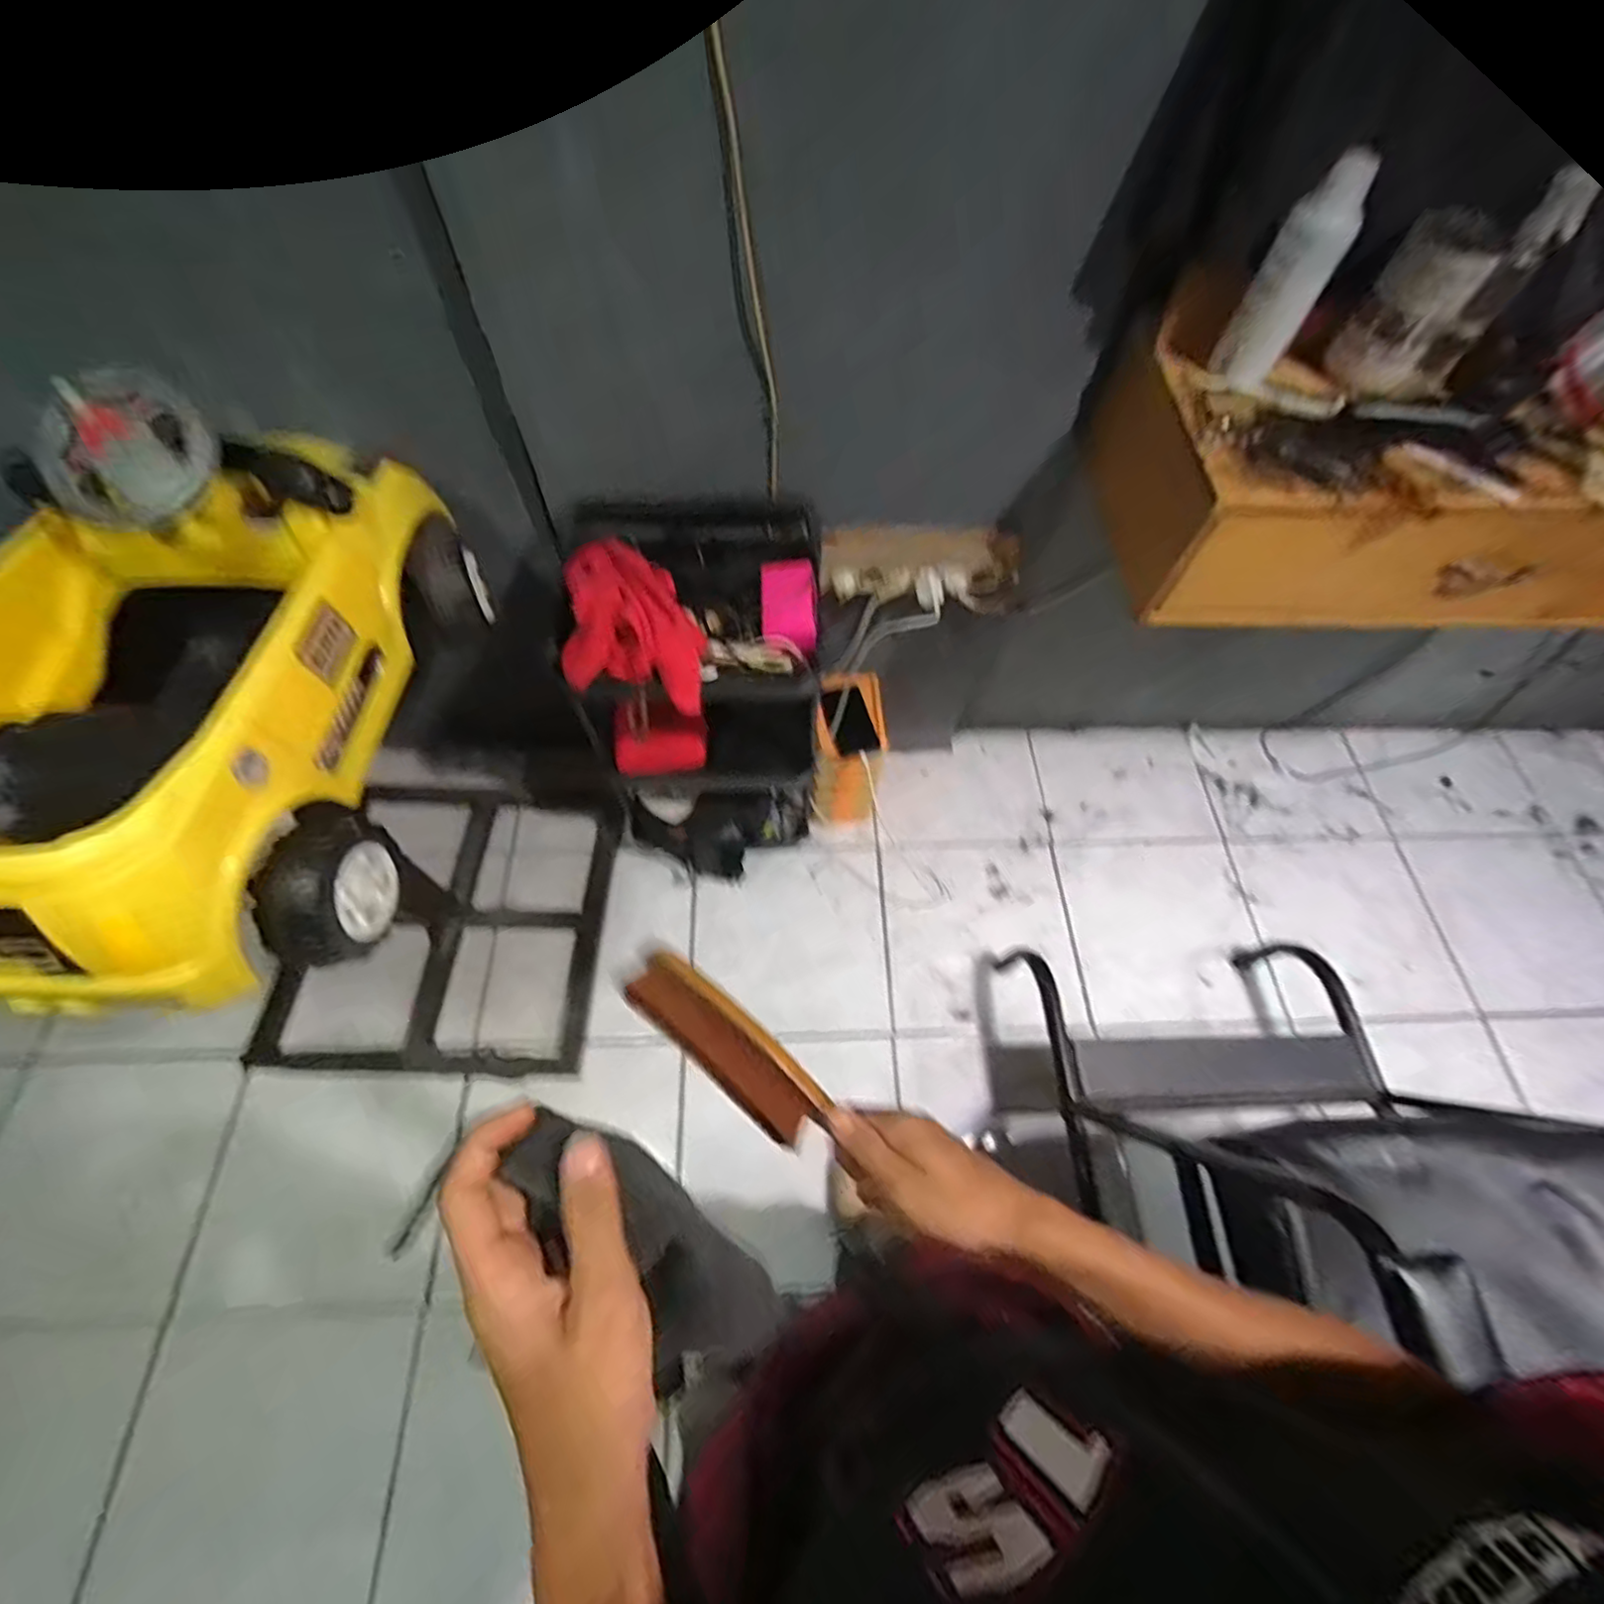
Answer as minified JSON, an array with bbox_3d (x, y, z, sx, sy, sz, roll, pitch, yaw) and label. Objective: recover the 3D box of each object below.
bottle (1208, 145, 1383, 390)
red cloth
[{"bbox_3d":[0.479,-0.510,0.663,0.064,0.192,0.046,31,66,13],"label":"bottle"},{"bbox_3d":[-0.226,-0.251,0.882,0.173,0.082,0.261,-8,62,-5],"label":"red cloth"}]

